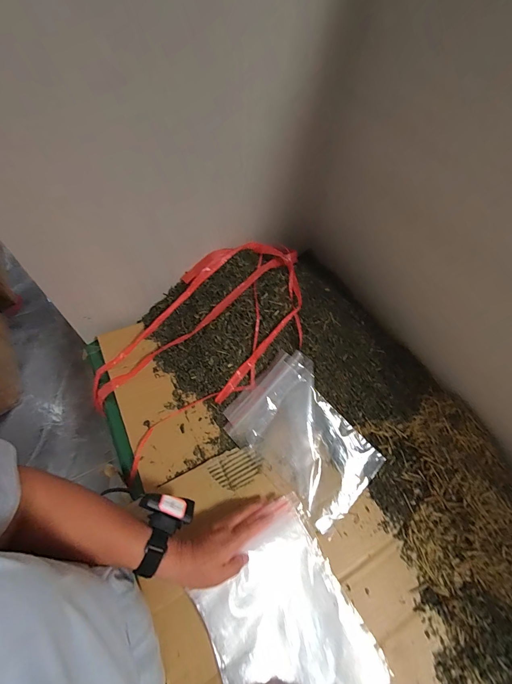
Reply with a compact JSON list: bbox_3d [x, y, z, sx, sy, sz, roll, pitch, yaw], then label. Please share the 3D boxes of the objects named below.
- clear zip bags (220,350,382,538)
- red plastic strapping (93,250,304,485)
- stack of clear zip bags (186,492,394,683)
[{"bbox_3d":[0.084,0.158,0.527,0.175,0.066,0.266,-38,68,-23],"label":"clear zip bags"},{"bbox_3d":[-0.089,-0.011,0.608,0.474,0.060,0.280,-44,80,-1],"label":"red plastic strapping"},{"bbox_3d":[0.041,0.391,0.416,0.196,0.031,0.243,-24,69,-17],"label":"stack of clear zip bags"}]

